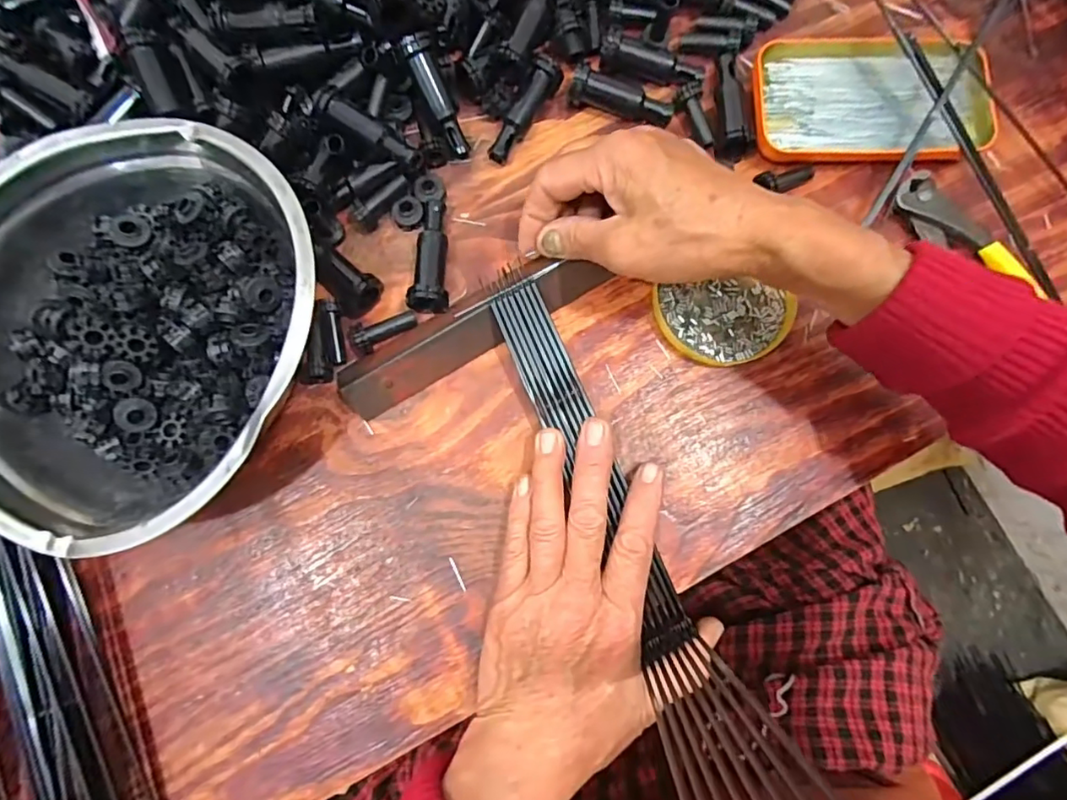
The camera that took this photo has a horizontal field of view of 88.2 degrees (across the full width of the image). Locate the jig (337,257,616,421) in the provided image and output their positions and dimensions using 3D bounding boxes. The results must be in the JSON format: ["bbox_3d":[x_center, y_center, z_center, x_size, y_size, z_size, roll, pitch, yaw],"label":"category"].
[{"bbox_3d":[-0.034,-0.044,0.322,0.167,0.025,0.034,-29,88,-7],"label":"jig"}]

